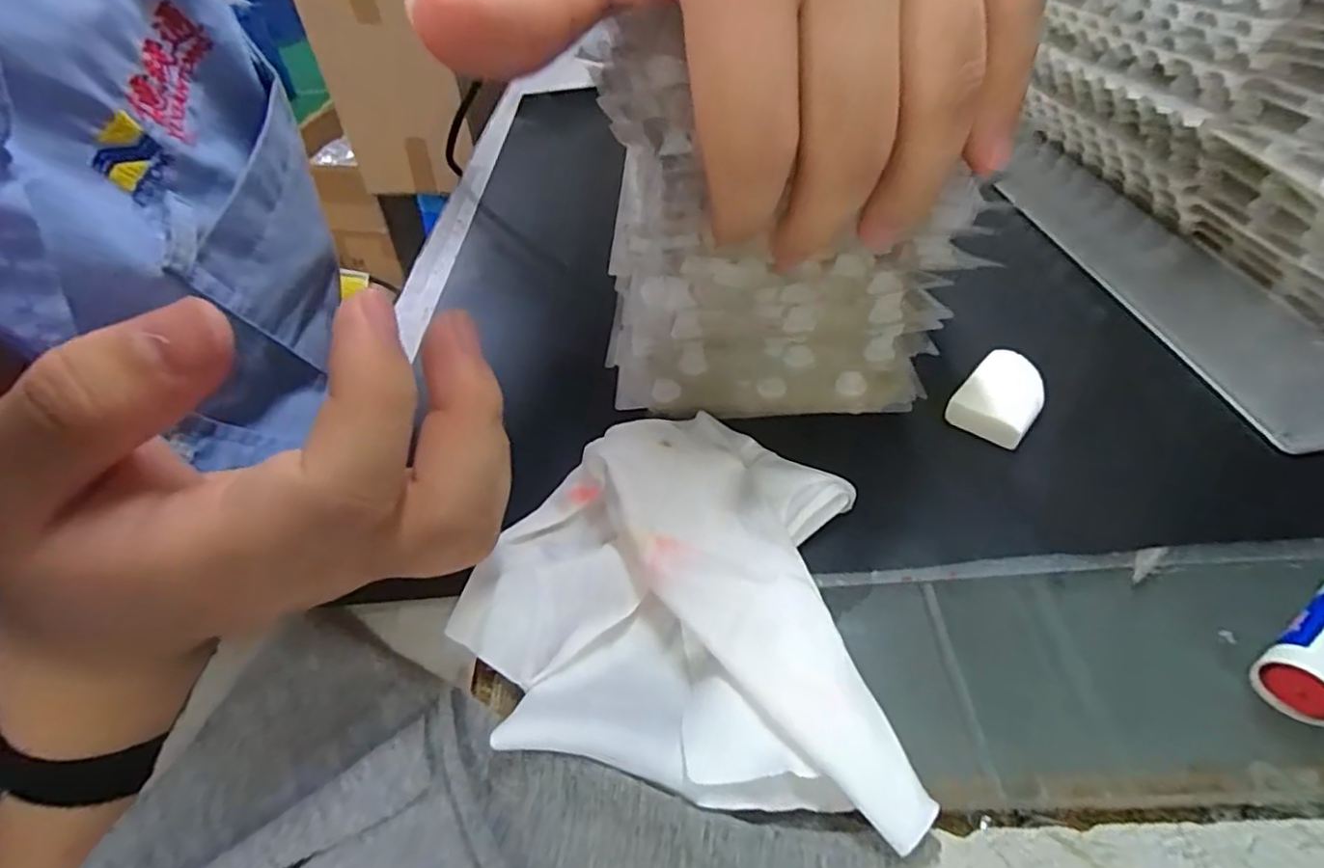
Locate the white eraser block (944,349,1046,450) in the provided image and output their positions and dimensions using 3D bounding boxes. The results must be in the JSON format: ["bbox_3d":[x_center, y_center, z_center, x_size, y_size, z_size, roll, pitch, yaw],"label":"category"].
[{"bbox_3d":[0.123,-0.014,0.225,0.026,0.011,0.037,30,55,31],"label":"white eraser block"}]

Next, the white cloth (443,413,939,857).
[{"bbox_3d":[0.001,0.040,0.168,0.112,0.021,0.099,2,45,9],"label":"white cloth"}]

